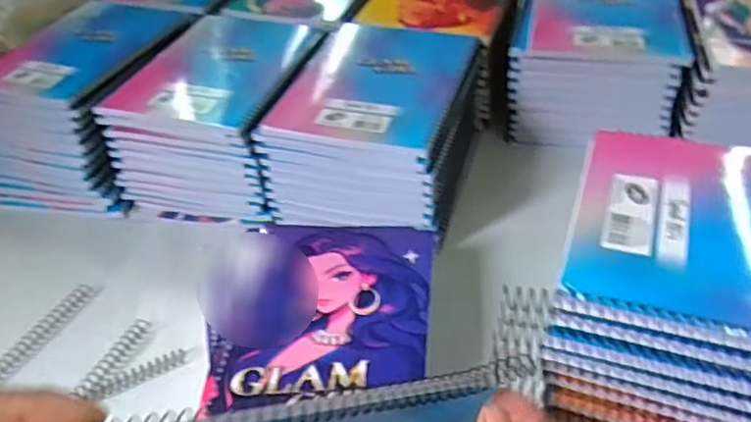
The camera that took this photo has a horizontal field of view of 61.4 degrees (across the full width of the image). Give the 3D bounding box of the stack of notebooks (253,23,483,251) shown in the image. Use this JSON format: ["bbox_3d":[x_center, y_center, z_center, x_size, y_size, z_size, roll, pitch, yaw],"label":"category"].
[{"bbox_3d":[0.006,-0.081,0.617,0.157,0.110,0.210,9,45,17],"label":"stack of notebooks"}]

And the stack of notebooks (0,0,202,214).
[{"bbox_3d":[-0.314,-0.123,0.703,0.179,0.113,0.245,8,45,17],"label":"stack of notebooks"}]

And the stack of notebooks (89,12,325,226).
[{"bbox_3d":[-0.151,-0.101,0.656,0.163,0.112,0.210,11,46,19],"label":"stack of notebooks"}]

